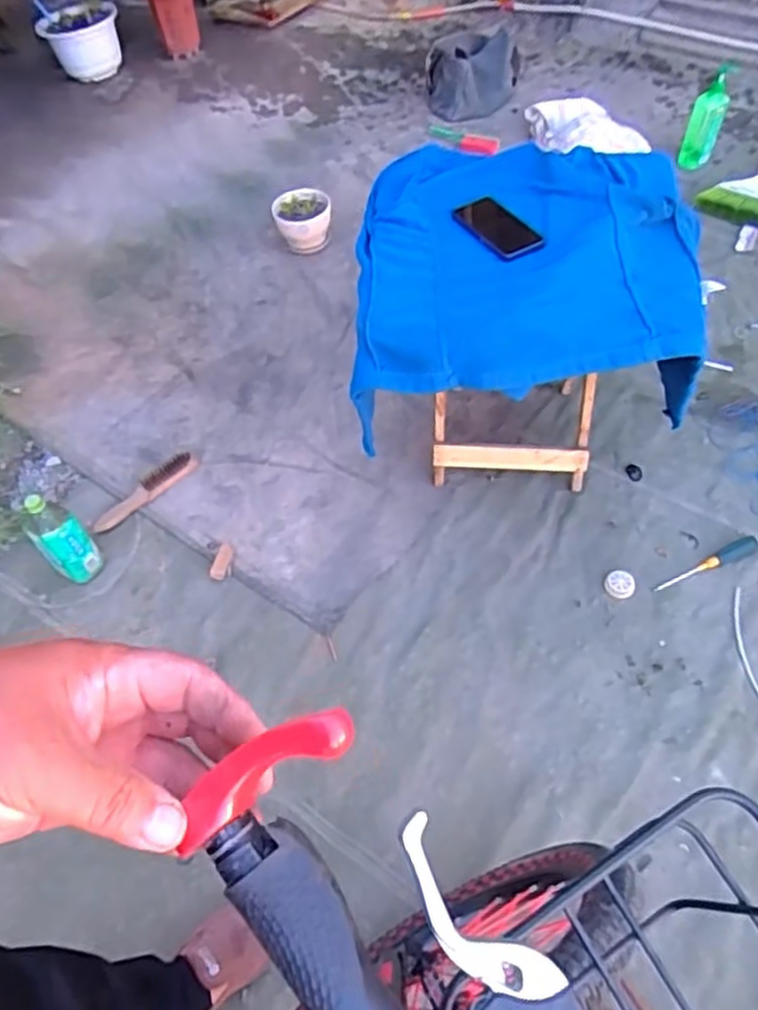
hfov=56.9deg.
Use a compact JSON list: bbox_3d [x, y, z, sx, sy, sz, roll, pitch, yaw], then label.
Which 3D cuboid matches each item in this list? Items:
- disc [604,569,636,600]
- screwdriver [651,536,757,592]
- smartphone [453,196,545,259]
[{"bbox_3d":[0.433,0.142,1.260,0.054,0.015,0.055,-3,54,4],"label":"disc"},{"bbox_3d":[0.587,0.107,1.258,0.205,0.030,0.031,-20,55,-8],"label":"screwdriver"},{"bbox_3d":[0.188,-0.433,1.094,0.063,0.009,0.165,-36,60,-5],"label":"smartphone"}]

